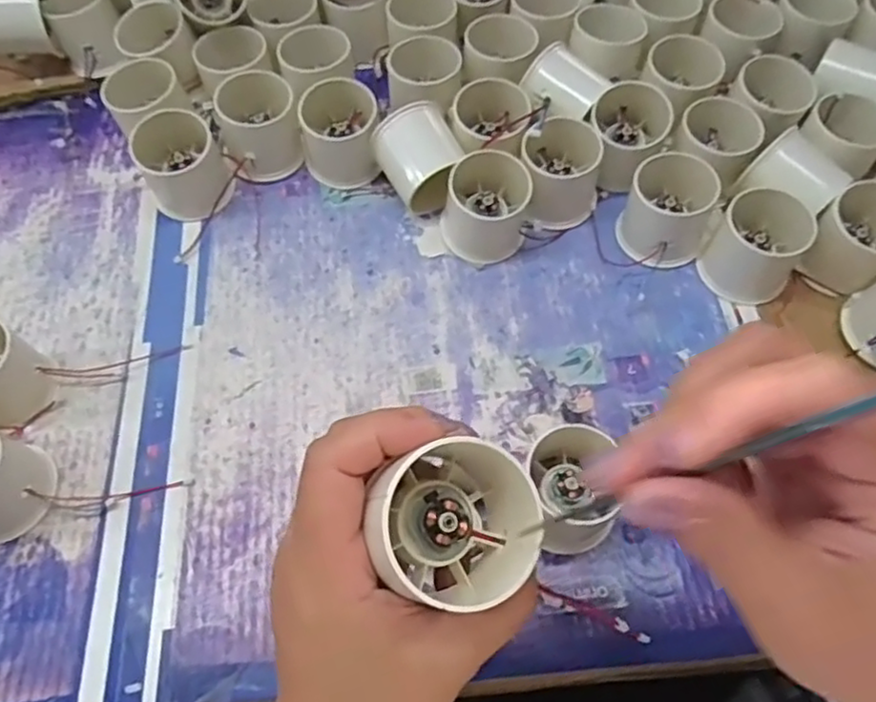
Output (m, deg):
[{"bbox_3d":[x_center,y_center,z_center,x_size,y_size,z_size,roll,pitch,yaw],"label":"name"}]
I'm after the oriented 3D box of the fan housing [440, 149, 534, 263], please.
[{"bbox_3d":[0.031,-0.096,0.441,0.052,0.047,0.060,12,63,8],"label":"fan housing"}]

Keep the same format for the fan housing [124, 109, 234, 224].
[{"bbox_3d":[-0.172,-0.127,0.453,0.055,0.046,0.069,-29,64,-13],"label":"fan housing"}]

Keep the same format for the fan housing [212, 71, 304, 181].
[{"bbox_3d":[-0.121,-0.153,0.463,0.050,0.057,0.054,-17,62,-8],"label":"fan housing"}]

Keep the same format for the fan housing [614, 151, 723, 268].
[{"bbox_3d":[0.149,-0.092,0.431,0.059,0.050,0.064,-1,62,1],"label":"fan housing"}]

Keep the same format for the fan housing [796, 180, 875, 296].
[{"bbox_3d":[0.262,-0.069,0.417,0.052,0.048,0.058,36,68,19],"label":"fan housing"}]

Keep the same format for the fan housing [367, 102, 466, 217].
[{"bbox_3d":[-0.008,-0.122,0.450,0.051,0.052,0.064,-29,64,-13],"label":"fan housing"}]

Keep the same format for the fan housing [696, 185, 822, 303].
[{"bbox_3d":[0.199,-0.067,0.420,0.052,0.048,0.055,32,67,17],"label":"fan housing"}]

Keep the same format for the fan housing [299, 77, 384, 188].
[{"bbox_3d":[-0.068,-0.151,0.468,0.052,0.052,0.060,-6,62,-1],"label":"fan housing"}]

